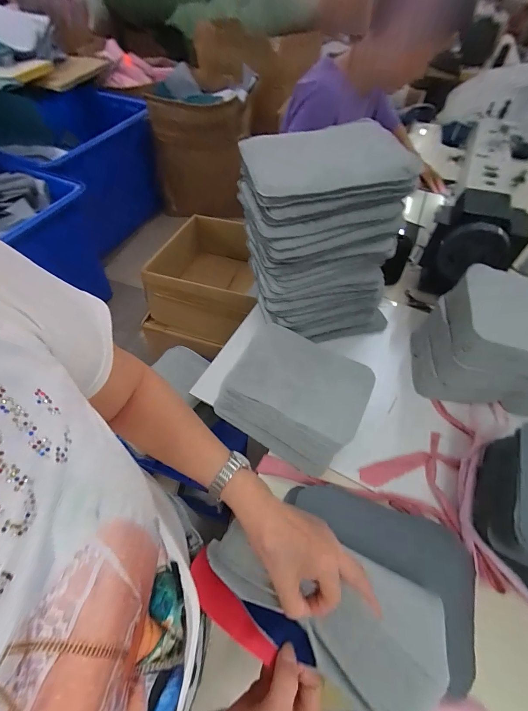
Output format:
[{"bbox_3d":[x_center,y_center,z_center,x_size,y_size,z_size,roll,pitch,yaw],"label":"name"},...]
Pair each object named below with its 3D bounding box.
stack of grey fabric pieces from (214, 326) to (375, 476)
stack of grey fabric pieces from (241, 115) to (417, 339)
[{"bbox_3d":[0.052,0.068,0.566,0.244,0.071,0.203,25,58,16],"label":"stack of grey fabric pieces"},{"bbox_3d":[0.103,-0.192,0.564,0.264,0.333,0.159,-9,55,-7],"label":"stack of grey fabric pieces"}]

